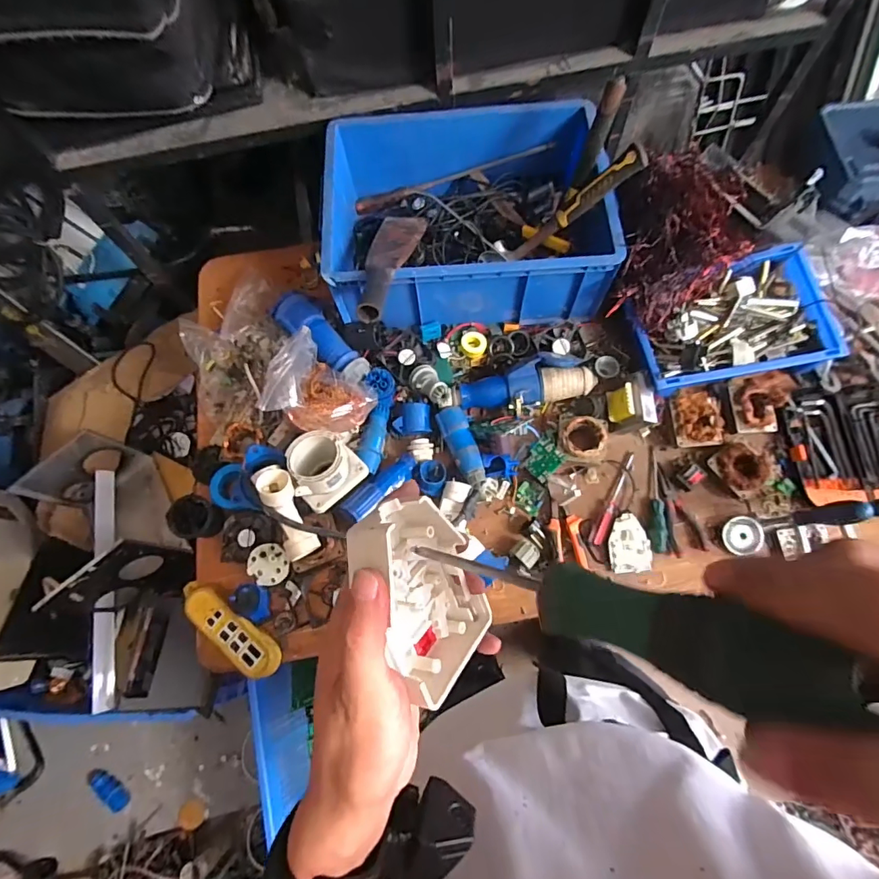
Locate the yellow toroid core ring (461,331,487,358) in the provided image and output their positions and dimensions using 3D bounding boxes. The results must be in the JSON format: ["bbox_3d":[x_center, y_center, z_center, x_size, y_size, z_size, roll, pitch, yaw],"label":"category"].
[{"bbox_3d":[0.063,-0.176,0.871,0.046,0.013,0.048,-1,70,2],"label":"yellow toroid core ring"}]

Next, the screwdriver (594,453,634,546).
[{"bbox_3d":[0.296,0.097,0.787,0.014,0.018,0.171,27,74,11],"label":"screwdriver"}]

